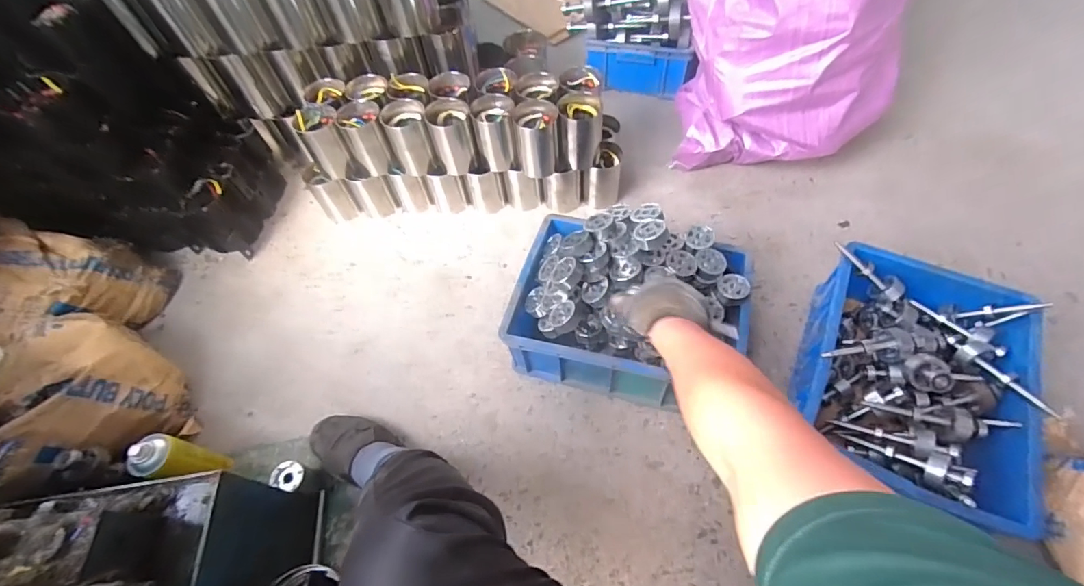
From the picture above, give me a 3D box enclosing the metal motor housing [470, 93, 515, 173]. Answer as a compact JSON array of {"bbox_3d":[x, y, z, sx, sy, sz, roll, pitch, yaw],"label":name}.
[{"bbox_3d":[-0.101,-0.350,1.027,0.088,0.140,0.076,-9,58,-2],"label":"metal motor housing"}]

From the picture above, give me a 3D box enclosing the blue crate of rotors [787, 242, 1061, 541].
[{"bbox_3d":[0.606,0.150,0.771,0.309,0.177,0.403,21,62,16],"label":"blue crate of rotors"}]

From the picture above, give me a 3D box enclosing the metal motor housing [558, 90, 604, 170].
[{"bbox_3d":[0.085,-0.350,1.017,0.088,0.137,0.076,-2,58,3],"label":"metal motor housing"}]

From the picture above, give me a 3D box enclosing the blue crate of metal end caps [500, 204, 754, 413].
[{"bbox_3d":[0.154,0.006,0.825,0.391,0.263,0.281,13,60,11],"label":"blue crate of metal end caps"}]

